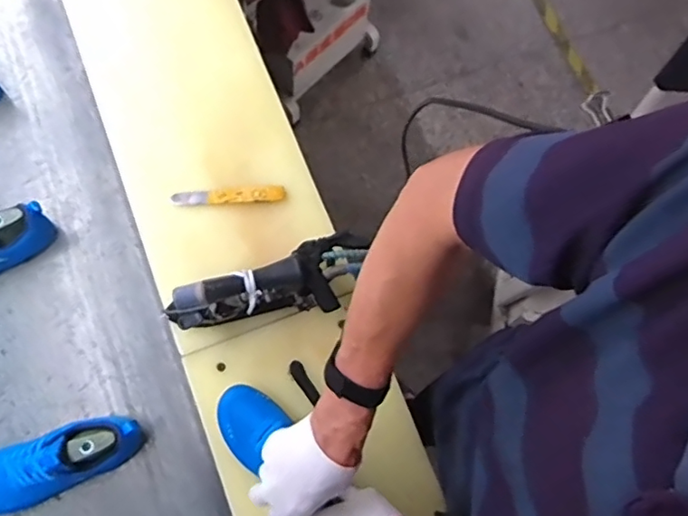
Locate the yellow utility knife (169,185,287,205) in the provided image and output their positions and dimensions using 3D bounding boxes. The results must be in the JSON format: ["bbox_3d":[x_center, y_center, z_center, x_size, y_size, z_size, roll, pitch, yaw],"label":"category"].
[{"bbox_3d":[-0.168,-0.090,0.817,0.162,0.012,0.030,-4,75,-3],"label":"yellow utility knife"}]

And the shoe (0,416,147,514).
[{"bbox_3d":[-0.379,0.265,0.712,0.240,0.085,0.078,-17,76,-9],"label":"shoe"}]

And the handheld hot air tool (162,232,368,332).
[{"bbox_3d":[-0.101,0.035,0.742,0.263,0.103,0.103,-10,75,-8],"label":"handheld hot air tool"}]

